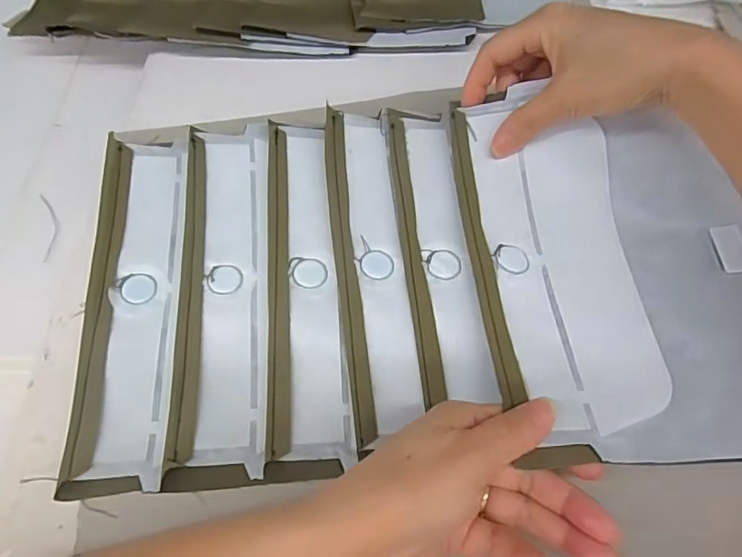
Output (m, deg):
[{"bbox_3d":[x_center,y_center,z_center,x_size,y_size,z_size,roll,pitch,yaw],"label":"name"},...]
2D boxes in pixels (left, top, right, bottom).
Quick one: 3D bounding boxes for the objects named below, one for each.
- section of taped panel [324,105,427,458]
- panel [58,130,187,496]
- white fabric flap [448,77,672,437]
[{"bbox_3d":[-0.001,-0.015,0.334,0.043,0.016,0.223,-6,63,0],"label":"section of taped panel"},{"bbox_3d":[-0.155,0.007,0.336,0.055,0.009,0.241,-7,63,-1],"label":"panel"},{"bbox_3d":[0.112,-0.021,0.321,0.101,0.034,0.217,-8,65,-2],"label":"white fabric flap"}]

